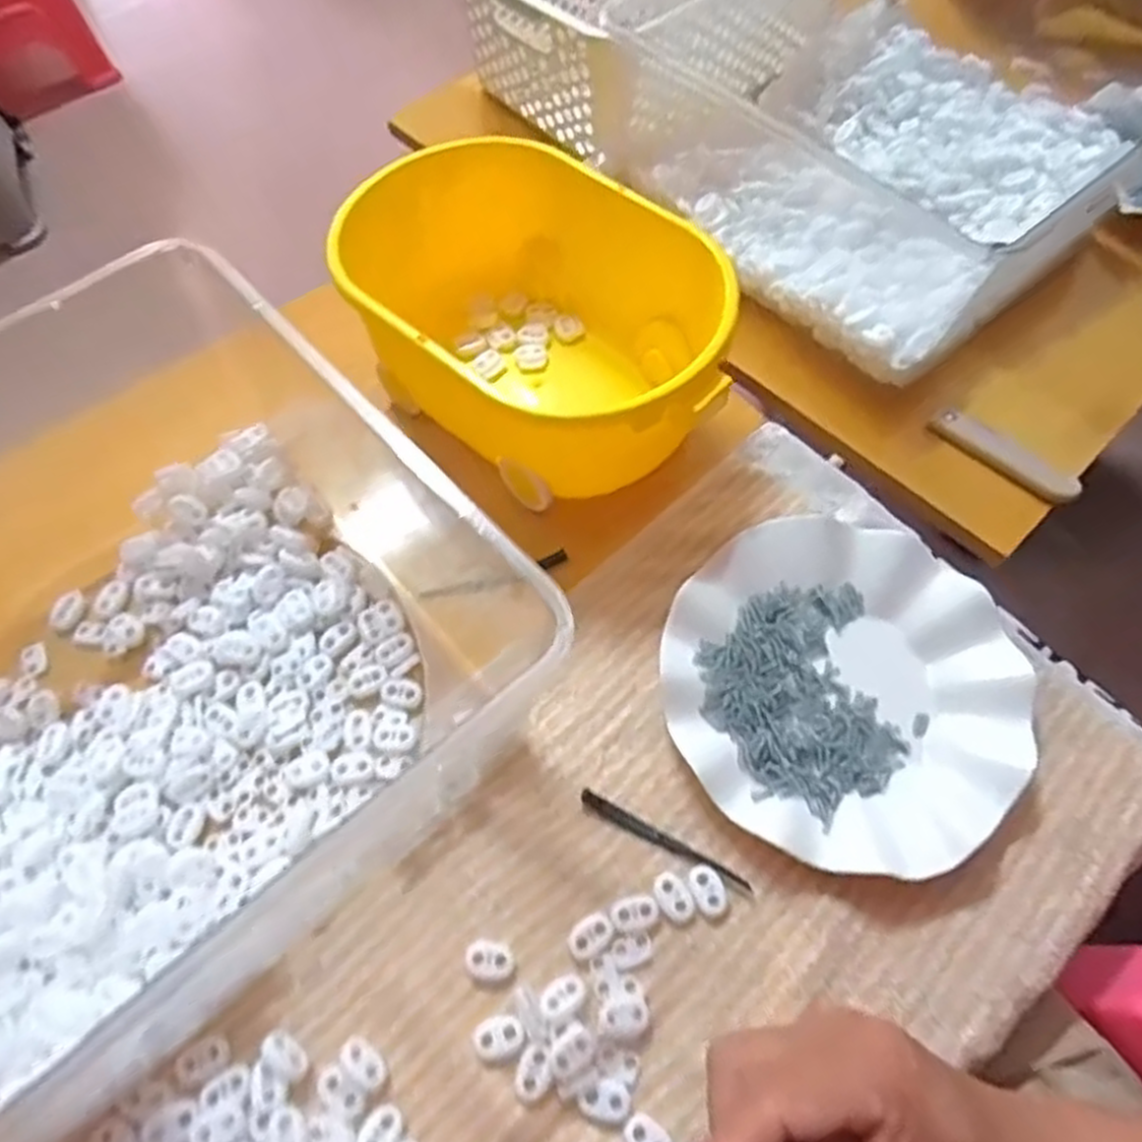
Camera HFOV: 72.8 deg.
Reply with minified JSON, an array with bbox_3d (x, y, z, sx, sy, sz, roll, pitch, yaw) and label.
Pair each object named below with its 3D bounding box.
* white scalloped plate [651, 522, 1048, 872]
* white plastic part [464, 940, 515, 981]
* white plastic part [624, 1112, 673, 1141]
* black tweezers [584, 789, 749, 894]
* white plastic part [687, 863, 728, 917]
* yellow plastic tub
[{"bbox_3d":[0.146,0.058,0.404,0.191,0.020,0.180,0,63,0],"label":"white scalloped plate"},{"bbox_3d":[-0.037,0.178,0.355,0.023,0.005,0.016,13,64,7],"label":"white plastic part"},{"bbox_3d":[0.033,0.236,0.321,0.021,0.005,0.014,39,70,18],"label":"white plastic part"},{"bbox_3d":[0.045,0.132,0.378,0.090,0.004,0.008,26,66,13],"label":"black tweezers"},{"bbox_3d":[0.064,0.150,0.366,0.015,0.004,0.022,-25,65,-12],"label":"white plastic part"},{"bbox_3d":[-0.026,-0.146,0.469,0.243,0.103,0.157,38,69,18],"label":"yellow plastic tub"}]

